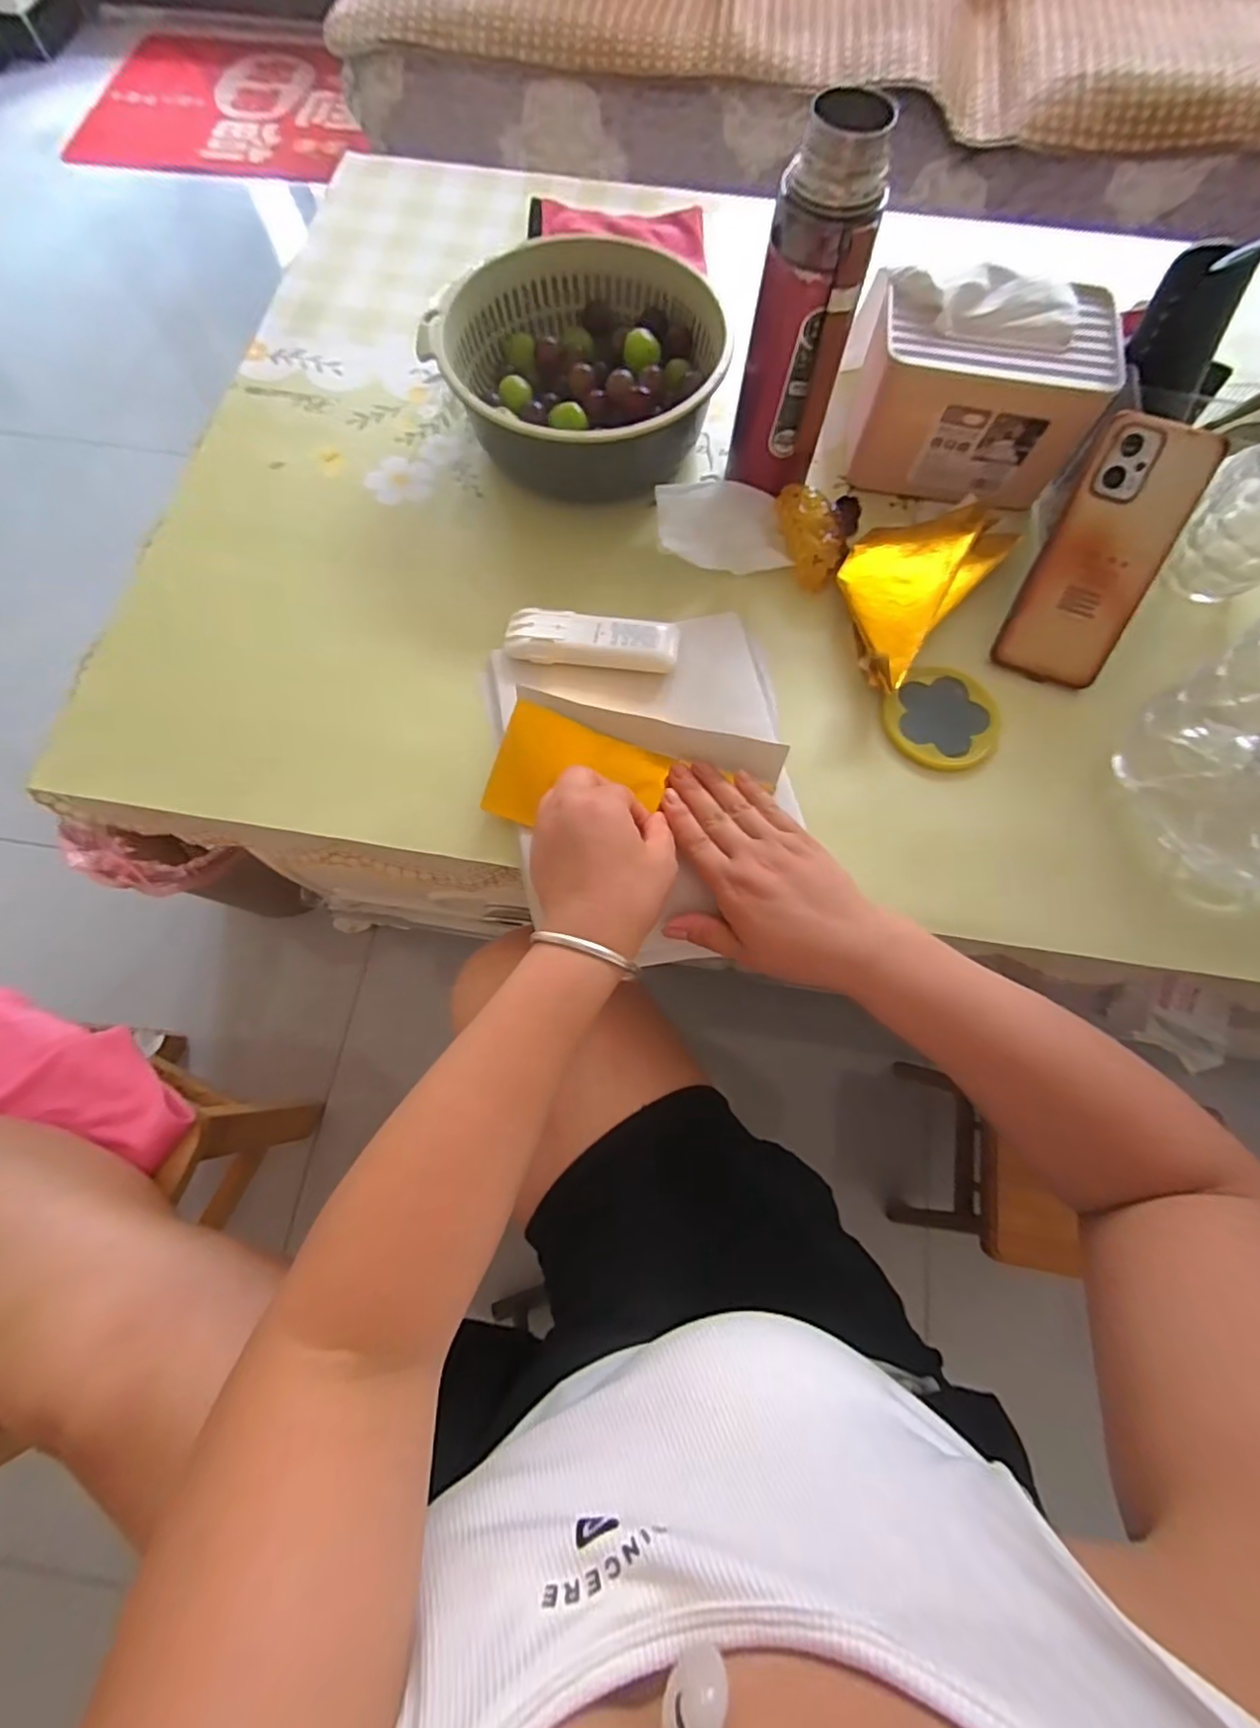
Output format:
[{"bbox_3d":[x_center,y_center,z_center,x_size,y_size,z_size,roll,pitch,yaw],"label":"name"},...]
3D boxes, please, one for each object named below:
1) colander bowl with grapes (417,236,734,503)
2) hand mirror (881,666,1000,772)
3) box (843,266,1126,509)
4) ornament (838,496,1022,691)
[{"bbox_3d":[-0.041,-0.400,0.514,0.215,0.078,0.186,-13,73,-5],"label":"colander bowl with grapes"},{"bbox_3d":[0.223,-0.104,0.451,0.081,0.013,0.080,0,72,-1],"label":"hand mirror"},{"bbox_3d":[0.264,-0.372,0.484,0.175,0.095,0.126,10,72,3],"label":"box"},{"bbox_3d":[0.209,-0.217,0.471,0.092,0.031,0.182,38,76,11],"label":"ornament"}]

